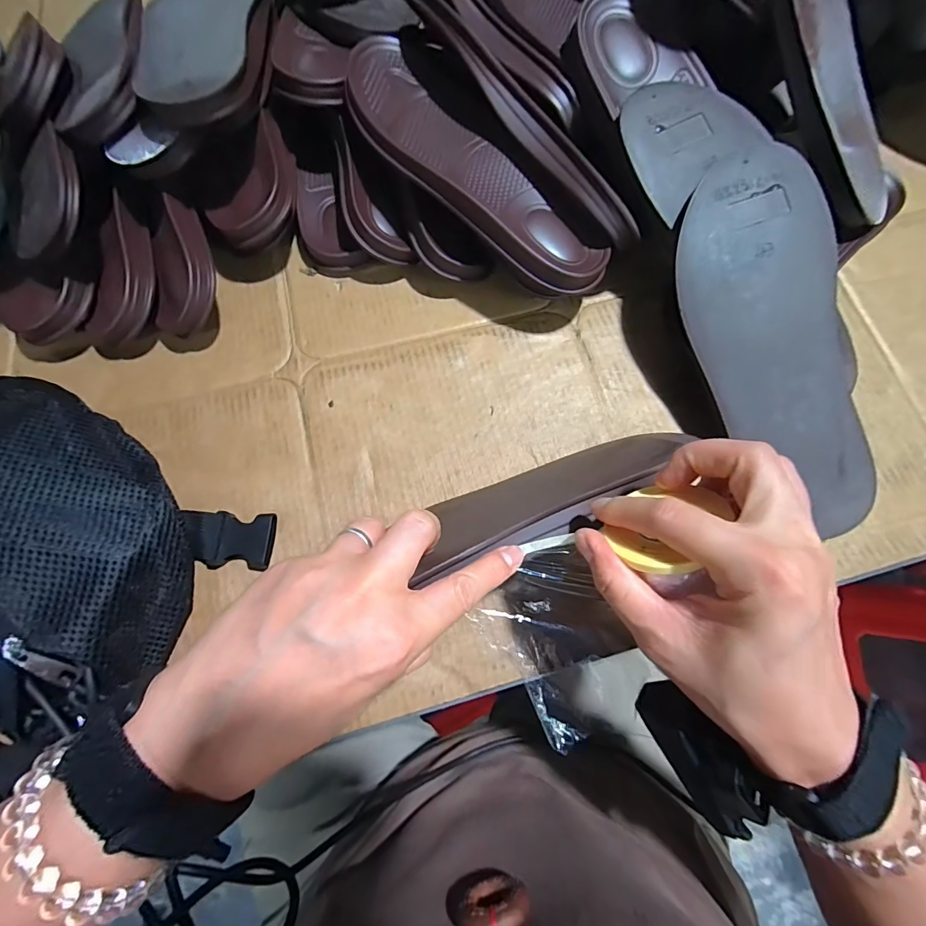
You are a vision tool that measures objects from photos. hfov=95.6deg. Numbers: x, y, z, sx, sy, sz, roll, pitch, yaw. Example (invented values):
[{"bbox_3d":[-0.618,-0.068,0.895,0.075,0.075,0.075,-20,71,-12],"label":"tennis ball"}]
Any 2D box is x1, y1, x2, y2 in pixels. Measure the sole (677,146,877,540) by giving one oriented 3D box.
[{"bbox_3d":[0.212,-0.083,0.290,0.100,0.011,0.252,-9,90,8],"label":"sole"}]

